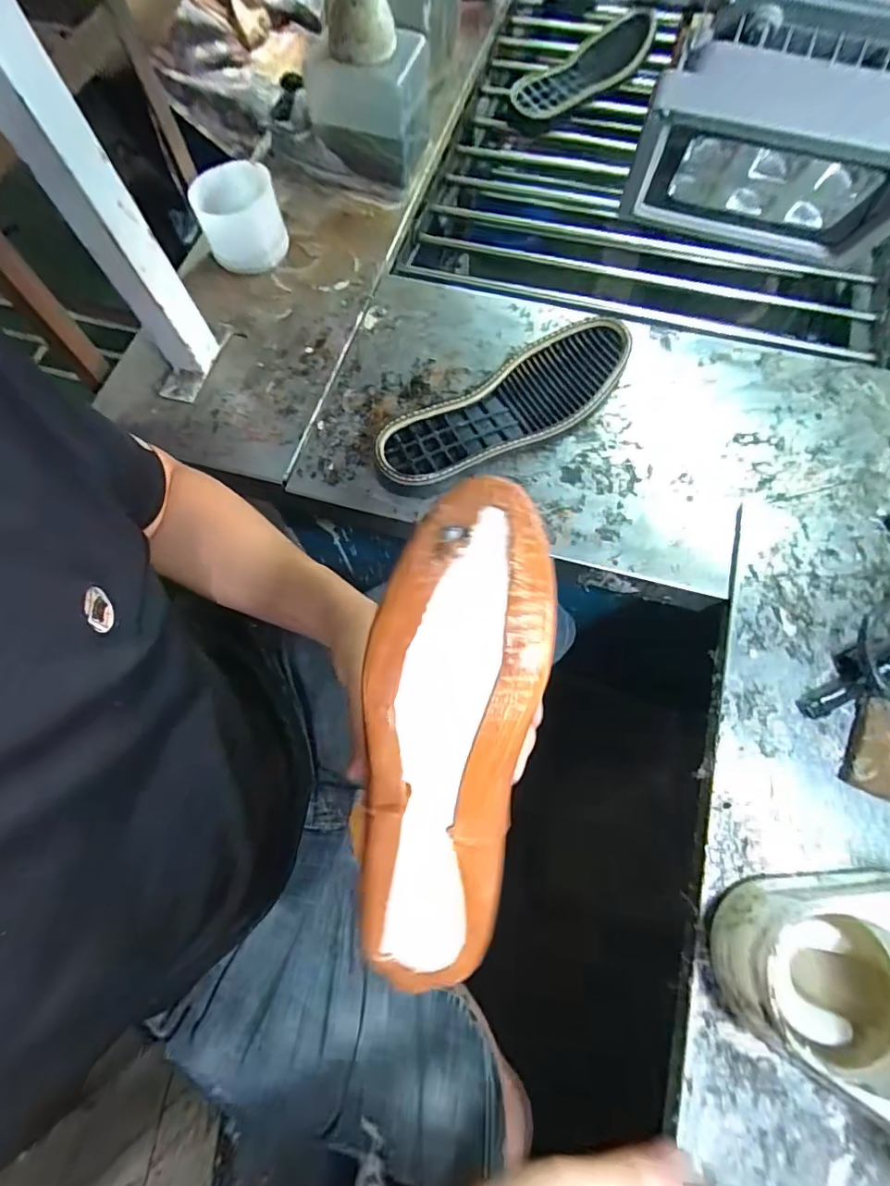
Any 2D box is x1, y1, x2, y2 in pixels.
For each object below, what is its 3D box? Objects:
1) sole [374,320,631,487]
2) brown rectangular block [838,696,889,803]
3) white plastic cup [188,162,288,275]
[{"bbox_3d":[0.064,-0.178,0.502,0.272,0.031,0.095,-35,73,-11],"label":"sole"},{"bbox_3d":[0.335,0.119,0.389,0.051,0.016,0.070,26,73,10],"label":"brown rectangular block"},{"bbox_3d":[-0.228,-0.417,0.578,0.089,0.064,0.094,-1,70,1],"label":"white plastic cup"}]

